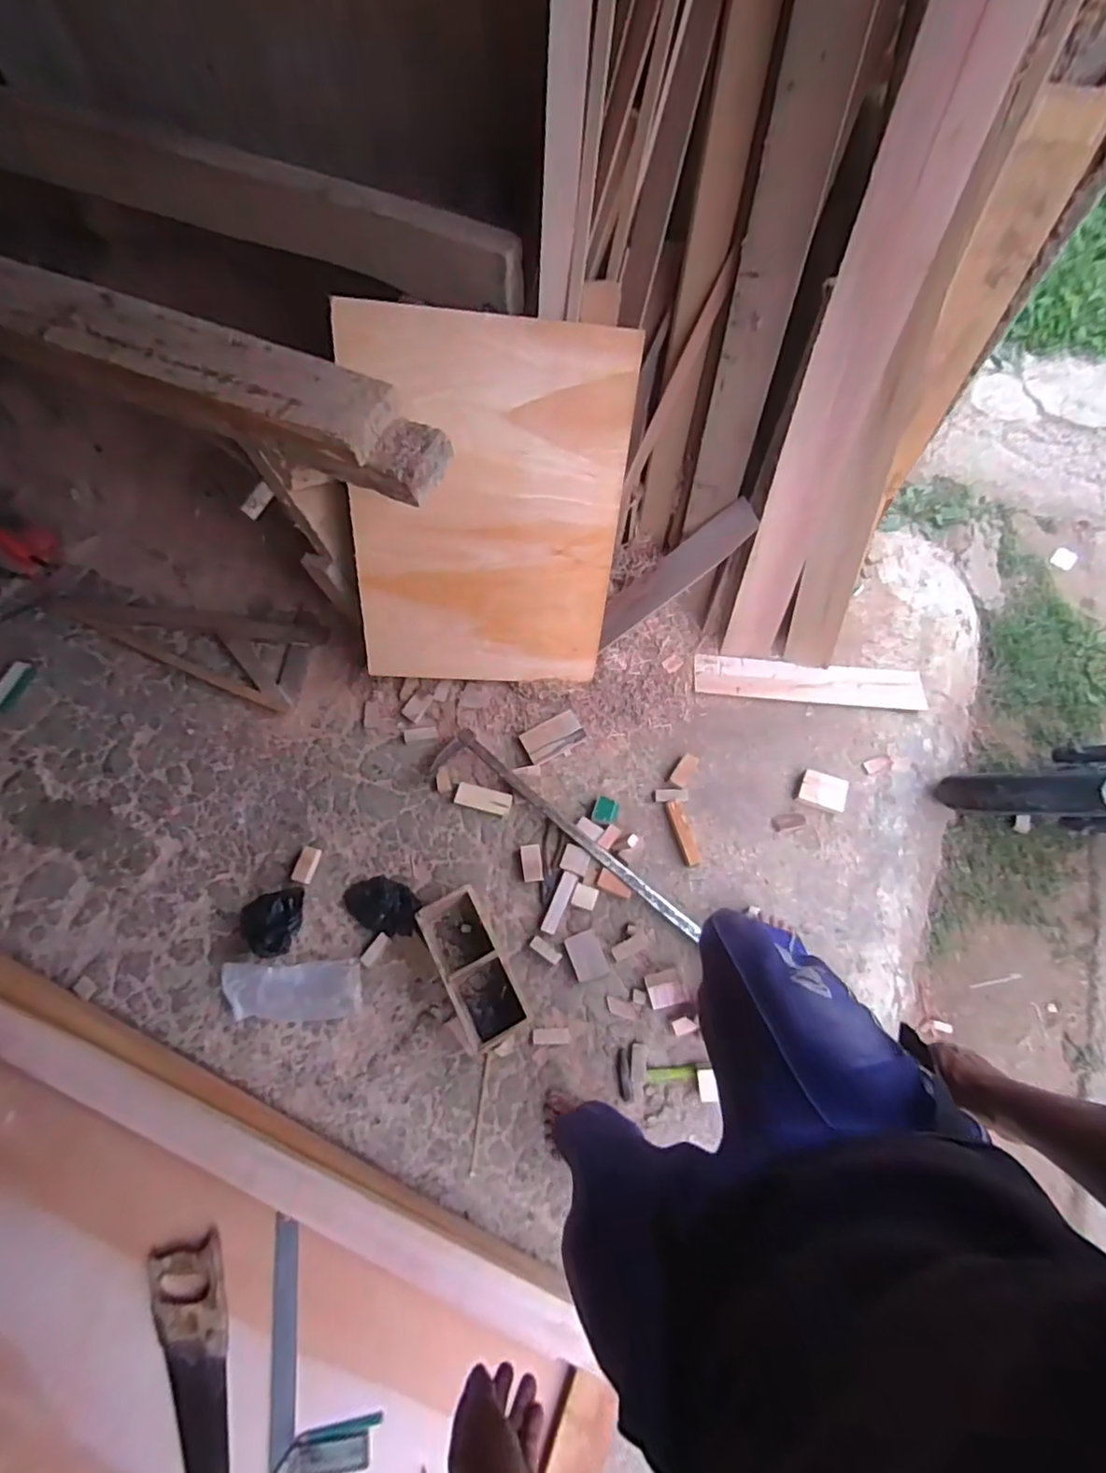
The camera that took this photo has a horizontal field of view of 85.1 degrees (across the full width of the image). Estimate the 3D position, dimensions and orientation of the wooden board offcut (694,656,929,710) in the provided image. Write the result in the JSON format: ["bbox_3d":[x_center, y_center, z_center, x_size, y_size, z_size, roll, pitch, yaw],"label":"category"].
[{"bbox_3d":[0.634,-0.134,1.484,0.554,0.024,0.105,5,70,3],"label":"wooden board offcut"}]

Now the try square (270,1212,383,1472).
[{"bbox_3d":[-0.384,0.999,1.006,0.166,0.014,0.341,-7,68,-4],"label":"try square"}]

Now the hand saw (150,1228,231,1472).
[{"bbox_3d":[-0.551,1.106,0.963,0.111,0.033,0.510,-19,70,-6],"label":"hand saw"}]

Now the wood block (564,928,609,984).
[{"bbox_3d":[0.072,0.469,1.285,0.068,0.018,0.094,-19,70,-6],"label":"wood block"}]

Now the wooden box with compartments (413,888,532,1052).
[{"bbox_3d":[-0.160,0.478,1.244,0.127,0.102,0.304,-24,71,-8],"label":"wooden box with compartments"}]

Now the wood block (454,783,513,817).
[{"bbox_3d":[-0.162,0.146,1.397,0.131,0.023,0.054,12,70,6],"label":"wood block"}]

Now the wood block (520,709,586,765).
[{"bbox_3d":[0.000,0.000,1.434,0.140,0.024,0.078,-27,71,-9],"label":"wood block"}]

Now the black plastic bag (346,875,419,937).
[{"bbox_3d":[-0.373,0.366,1.308,0.184,0.058,0.110,25,72,10],"label":"black plastic bag"}]

